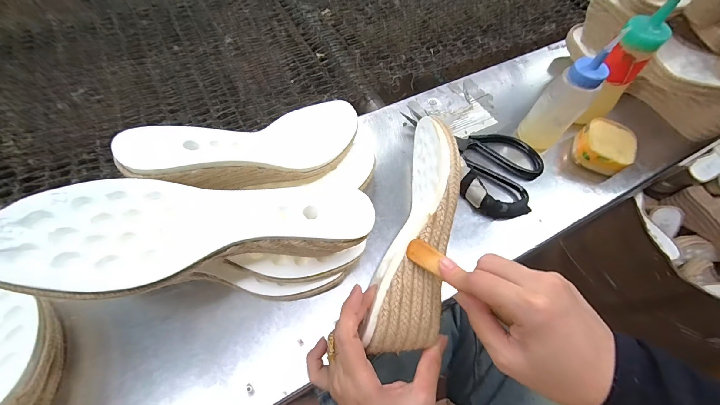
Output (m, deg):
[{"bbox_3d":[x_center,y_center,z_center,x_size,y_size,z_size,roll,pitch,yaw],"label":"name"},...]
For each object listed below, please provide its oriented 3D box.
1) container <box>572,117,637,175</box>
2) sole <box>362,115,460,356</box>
[{"bbox_3d":[0.311,-0.071,0.393,0.061,0.036,0.061,32,65,13],"label":"container"},{"bbox_3d":[0.061,0.021,0.298,0.059,0.069,0.237,15,66,4],"label":"sole"}]

